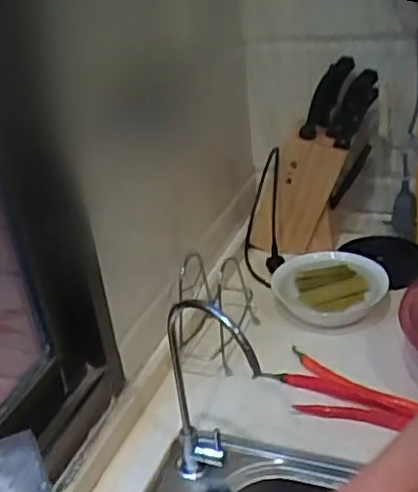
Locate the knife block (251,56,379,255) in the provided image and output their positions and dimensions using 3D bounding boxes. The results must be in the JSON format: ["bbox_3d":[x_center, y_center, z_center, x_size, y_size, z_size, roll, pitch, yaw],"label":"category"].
[{"bbox_3d":[0.167,-0.130,1.075,0.189,0.308,0.098,-2,30,10],"label":"knife block"}]

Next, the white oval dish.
[{"bbox_3d":[0.186,0.068,1.002,0.173,0.045,0.154,-6,29,2],"label":"white oval dish"}]

